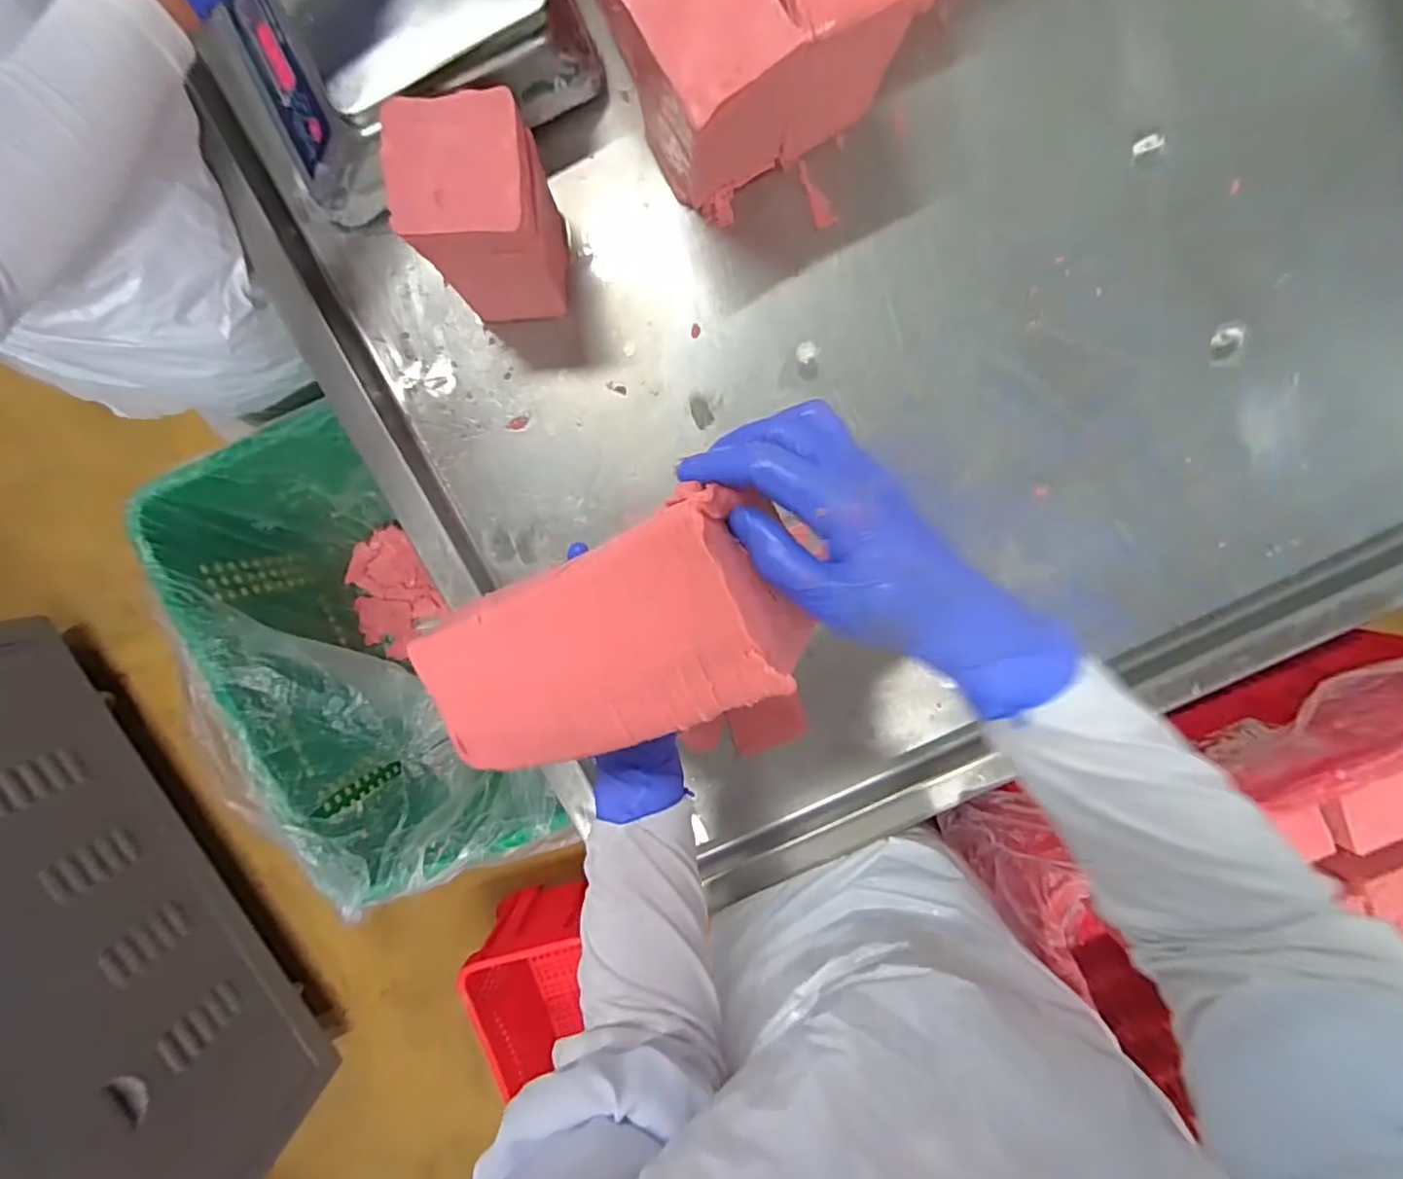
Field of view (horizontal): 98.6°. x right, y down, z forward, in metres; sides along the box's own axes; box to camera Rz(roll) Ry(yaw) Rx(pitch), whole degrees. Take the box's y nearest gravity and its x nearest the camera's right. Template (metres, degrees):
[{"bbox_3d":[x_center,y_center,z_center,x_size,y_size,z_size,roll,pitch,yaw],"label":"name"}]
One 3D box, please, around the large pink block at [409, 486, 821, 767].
[{"bbox_3d":[-0.057,0.030,0.314,0.212,0.050,0.094,-22,98,27],"label":"large pink block"}]

